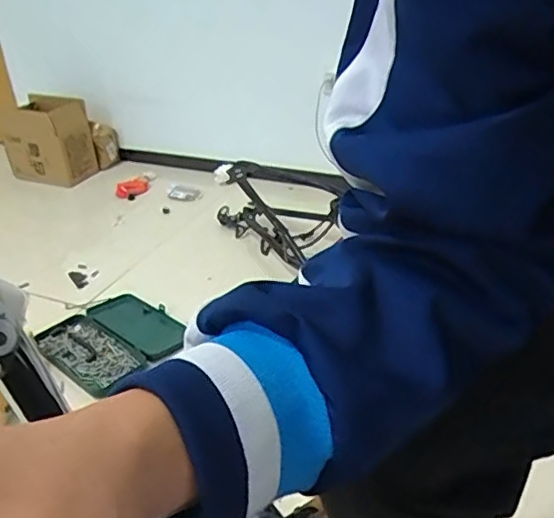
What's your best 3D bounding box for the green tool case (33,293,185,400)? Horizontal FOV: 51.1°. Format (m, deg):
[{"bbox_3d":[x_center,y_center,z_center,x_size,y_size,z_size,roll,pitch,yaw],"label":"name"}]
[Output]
[{"bbox_3d":[-0.338,0.164,1.209,0.257,0.040,0.256,20,36,33],"label":"green tool case"}]

